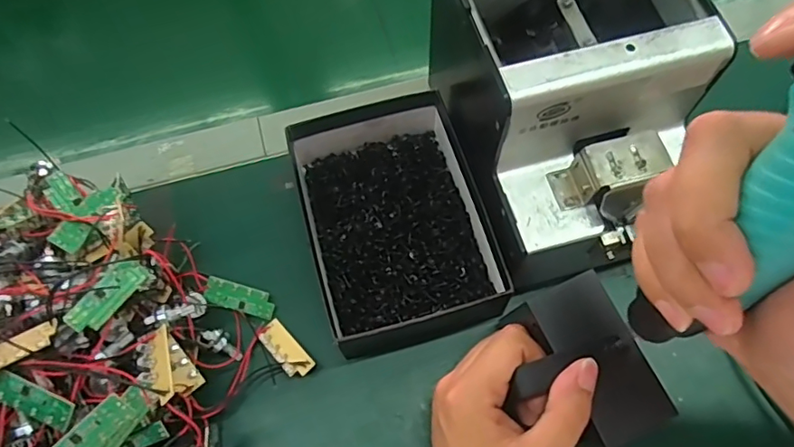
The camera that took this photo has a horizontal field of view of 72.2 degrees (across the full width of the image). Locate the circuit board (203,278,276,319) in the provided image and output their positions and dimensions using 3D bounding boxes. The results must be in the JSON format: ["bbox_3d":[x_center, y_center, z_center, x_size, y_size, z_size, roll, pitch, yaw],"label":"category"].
[{"bbox_3d":[-0.107,0.051,0.372,0.047,0.005,0.019,20,67,-3],"label":"circuit board"}]

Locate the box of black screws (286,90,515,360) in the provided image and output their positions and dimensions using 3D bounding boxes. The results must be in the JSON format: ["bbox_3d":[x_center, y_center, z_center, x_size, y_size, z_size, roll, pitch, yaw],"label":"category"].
[{"bbox_3d":[-0.002,-0.006,0.379,0.120,0.046,0.169,-15,66,-5],"label":"box of black screws"}]

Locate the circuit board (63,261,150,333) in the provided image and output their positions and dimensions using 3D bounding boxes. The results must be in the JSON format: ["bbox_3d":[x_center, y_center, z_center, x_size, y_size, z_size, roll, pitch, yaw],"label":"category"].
[{"bbox_3d":[-0.158,0.039,0.300,0.006,0.019,0.047,-11,35,44],"label":"circuit board"}]

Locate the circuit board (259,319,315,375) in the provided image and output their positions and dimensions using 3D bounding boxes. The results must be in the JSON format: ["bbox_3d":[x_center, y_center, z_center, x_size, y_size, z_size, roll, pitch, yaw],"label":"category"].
[{"bbox_3d":[-0.073,0.082,0.358,0.018,0.010,0.046,-41,54,-15],"label":"circuit board"}]

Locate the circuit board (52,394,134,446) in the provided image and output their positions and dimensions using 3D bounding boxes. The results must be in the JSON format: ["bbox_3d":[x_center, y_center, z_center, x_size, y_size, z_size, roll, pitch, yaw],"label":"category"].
[{"bbox_3d":[-0.158,0.110,0.279,0.047,0.020,0.004,-44,37,-17],"label":"circuit board"}]

